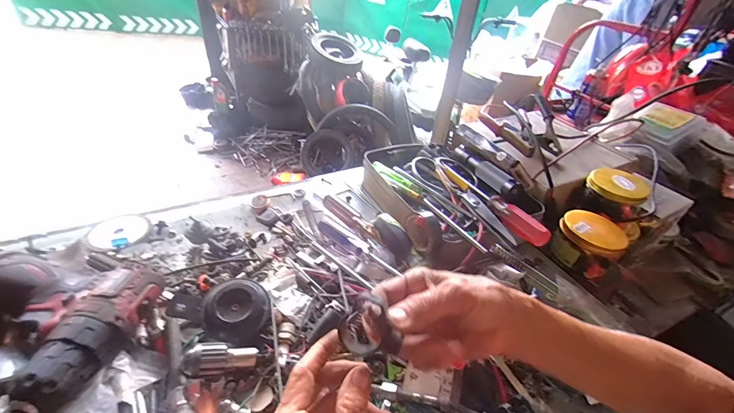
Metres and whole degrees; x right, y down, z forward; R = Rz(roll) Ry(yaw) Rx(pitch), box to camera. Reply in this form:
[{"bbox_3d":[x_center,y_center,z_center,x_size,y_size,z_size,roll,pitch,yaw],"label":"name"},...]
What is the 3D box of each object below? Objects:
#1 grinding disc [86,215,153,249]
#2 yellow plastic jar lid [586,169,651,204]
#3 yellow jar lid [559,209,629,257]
[{"bbox_3d":[-0.334,0.032,0.454,0.066,0.007,0.068,5,39,-4],"label":"grinding disc"},{"bbox_3d":[0.405,-0.035,0.543,0.085,0.018,0.078,5,39,-4],"label":"yellow plastic jar lid"},{"bbox_3d":[0.329,0.037,0.482,0.078,0.019,0.080,5,39,-4],"label":"yellow jar lid"}]

